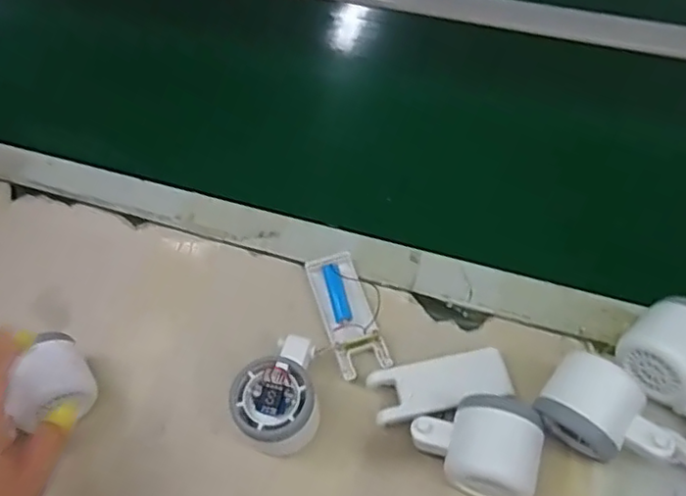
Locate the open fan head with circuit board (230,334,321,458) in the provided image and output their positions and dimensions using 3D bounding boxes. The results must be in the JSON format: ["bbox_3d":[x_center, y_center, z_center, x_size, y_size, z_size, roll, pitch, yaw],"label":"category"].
[{"bbox_3d":[-0.045,0.106,0.457,0.060,0.045,0.082,6,60,9],"label":"open fan head with circuit board"}]

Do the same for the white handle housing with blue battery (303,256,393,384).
[{"bbox_3d":[0.003,0.053,0.503,0.041,0.010,0.104,-18,59,-7],"label":"white handle housing with blue battery"}]

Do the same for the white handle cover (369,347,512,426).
[{"bbox_3d":[0.072,0.103,0.461,0.100,0.016,0.042,-11,58,-4],"label":"white handle cover"}]

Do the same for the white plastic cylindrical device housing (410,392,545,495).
[{"bbox_3d":[0.091,0.135,0.422,0.087,0.048,0.068,13,61,12],"label":"white plastic cylindrical device housing"}]

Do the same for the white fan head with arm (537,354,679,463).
[{"bbox_3d":[0.176,0.115,0.417,0.084,0.049,0.052,33,67,22],"label":"white fan head with arm"}]

